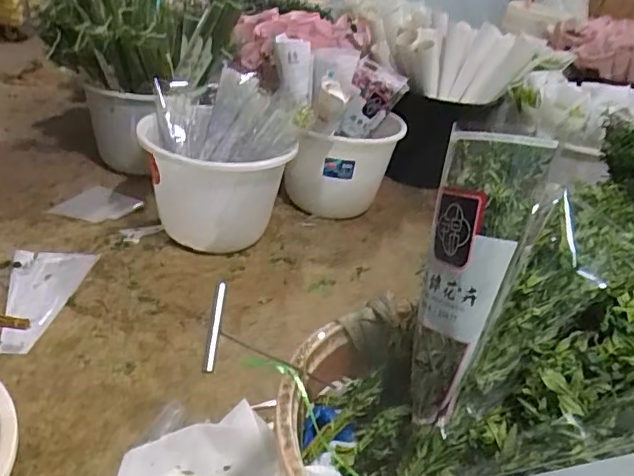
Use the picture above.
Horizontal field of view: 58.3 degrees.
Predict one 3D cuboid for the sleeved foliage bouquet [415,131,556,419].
[{"bbox_3d":[0.265,0.076,1.009,0.184,0.527,0.145,16,4,16],"label":"sleeved foliage bouquet"}]

